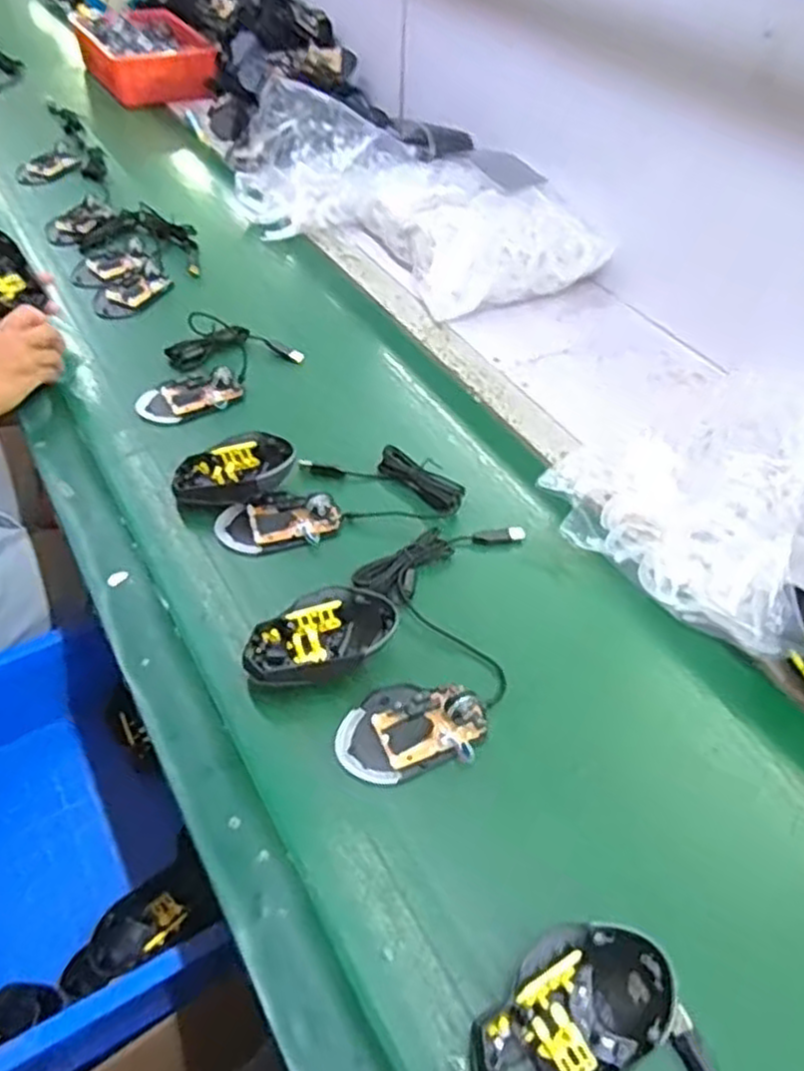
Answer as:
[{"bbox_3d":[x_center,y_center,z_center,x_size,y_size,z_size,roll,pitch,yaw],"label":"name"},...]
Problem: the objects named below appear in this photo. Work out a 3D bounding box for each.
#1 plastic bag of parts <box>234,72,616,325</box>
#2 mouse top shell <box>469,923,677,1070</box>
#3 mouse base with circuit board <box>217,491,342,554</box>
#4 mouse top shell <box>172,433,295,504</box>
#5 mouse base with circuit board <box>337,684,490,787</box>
[{"bbox_3d":[-0.005,-0.464,1.031,0.551,0.127,0.239,32,54,22],"label":"plastic bag of parts"},{"bbox_3d":[0.095,0.277,0.429,0.116,0.046,0.072,-28,56,-25],"label":"mouse top shell"},{"bbox_3d":[-0.113,-0.012,0.688,0.111,0.026,0.047,-5,49,-8],"label":"mouse base with circuit board"},{"bbox_3d":[-0.159,-0.063,0.715,0.113,0.048,0.076,-3,49,-6],"label":"mouse top shell"},{"bbox_3d":[0.007,0.139,0.556,0.108,0.029,0.069,-12,50,-13],"label":"mouse base with circuit board"}]

